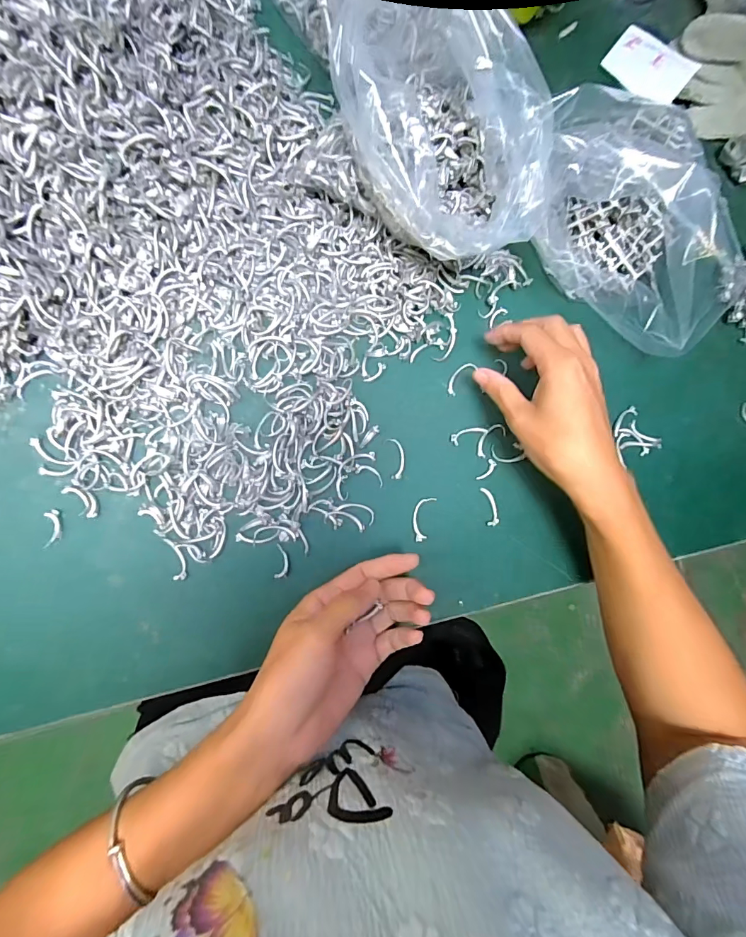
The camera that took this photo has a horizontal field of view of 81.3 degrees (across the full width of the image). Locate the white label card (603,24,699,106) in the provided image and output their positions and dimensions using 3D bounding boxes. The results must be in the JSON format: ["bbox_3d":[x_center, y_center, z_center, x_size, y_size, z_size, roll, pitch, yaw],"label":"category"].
[{"bbox_3d":[0.257,-0.374,0.406,0.075,0.004,0.050,39,98,3],"label":"white label card"}]

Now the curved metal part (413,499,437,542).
[{"bbox_3d":[0.037,0.038,0.327,0.014,0.004,0.034,16,82,-6],"label":"curved metal part"}]

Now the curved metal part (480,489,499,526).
[{"bbox_3d":[0.091,0.029,0.334,0.009,0.004,0.029,-11,85,-9],"label":"curved metal part"}]

